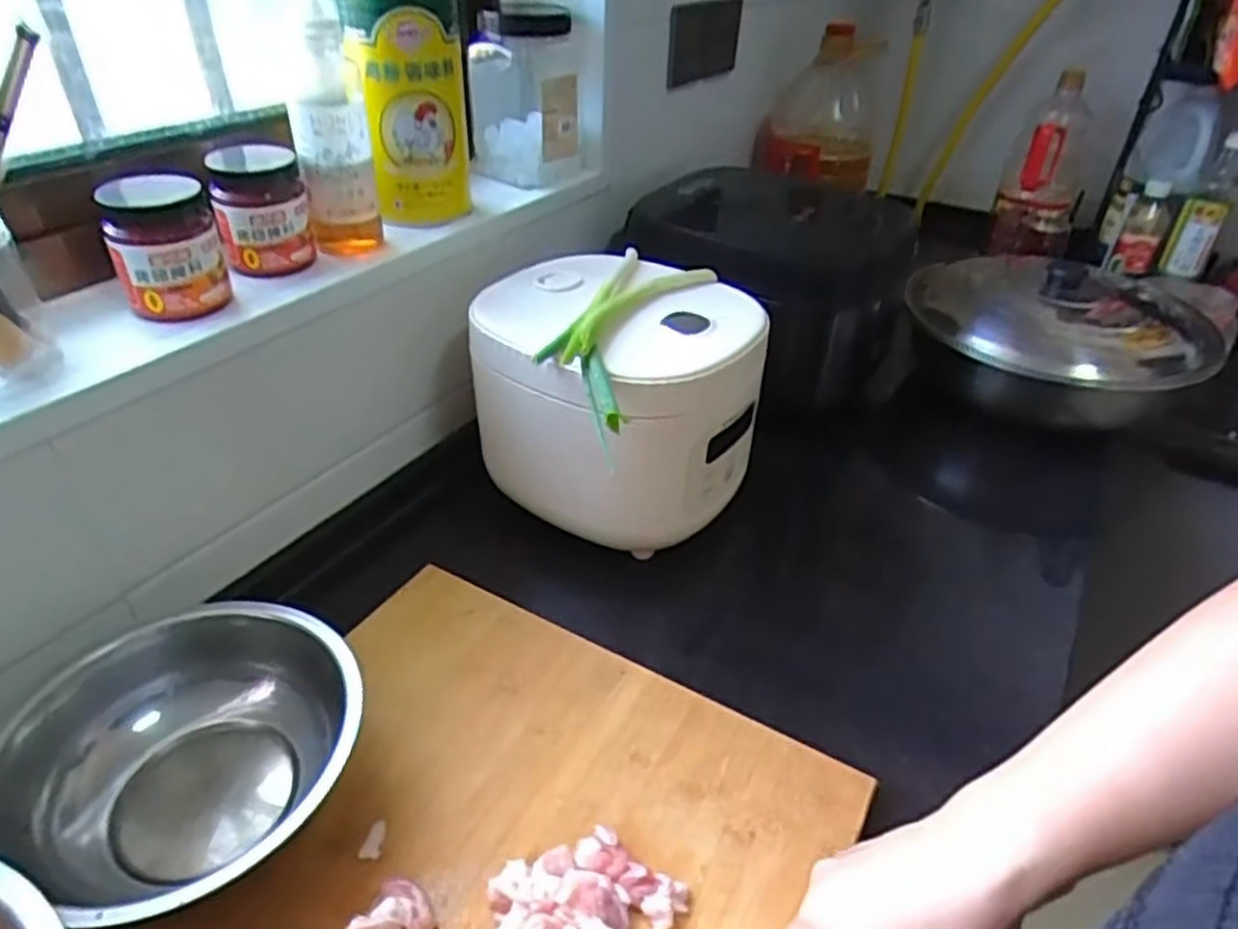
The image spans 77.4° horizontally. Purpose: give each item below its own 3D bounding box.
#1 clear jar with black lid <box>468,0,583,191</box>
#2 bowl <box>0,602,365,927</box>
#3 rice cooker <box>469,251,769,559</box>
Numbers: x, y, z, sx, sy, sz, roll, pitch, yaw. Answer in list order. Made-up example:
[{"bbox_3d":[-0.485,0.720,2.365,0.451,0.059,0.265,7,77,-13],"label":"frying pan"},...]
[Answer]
[{"bbox_3d":[-0.098,-0.394,0.822,0.124,0.152,0.127,1,37,-1],"label":"clear jar with black lid"},{"bbox_3d":[-0.260,0.176,0.474,0.169,0.071,0.188,15,39,18],"label":"bowl"},{"bbox_3d":[-0.005,-0.061,0.694,0.217,0.176,0.229,1,37,-1],"label":"rice cooker"}]

